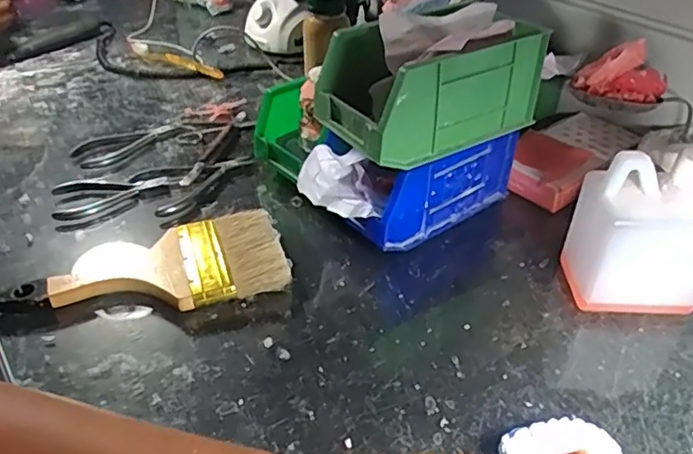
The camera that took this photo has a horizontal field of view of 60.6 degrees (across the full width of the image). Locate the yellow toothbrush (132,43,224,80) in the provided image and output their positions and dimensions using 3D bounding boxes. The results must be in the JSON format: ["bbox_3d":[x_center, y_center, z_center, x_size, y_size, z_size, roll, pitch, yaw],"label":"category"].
[{"bbox_3d":[-0.241,-0.236,0.844,0.178,0.015,0.022,21,43,25],"label":"yellow toothbrush"}]

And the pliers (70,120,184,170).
[{"bbox_3d":[-0.248,-0.099,0.671,0.055,0.011,0.132,26,45,29],"label":"pliers"}]

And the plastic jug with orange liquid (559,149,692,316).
[{"bbox_3d":[0.226,0.003,0.450,0.102,0.126,0.066,1,38,1],"label":"plastic jug with orange liquid"}]

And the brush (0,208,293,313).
[{"bbox_3d":[-0.162,0.035,0.489,0.219,0.022,0.096,-9,39,-12],"label":"brush"}]

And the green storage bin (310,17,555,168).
[{"bbox_3d":[0.067,-0.121,0.497,0.166,0.082,0.097,-20,42,-24],"label":"green storage bin"}]

